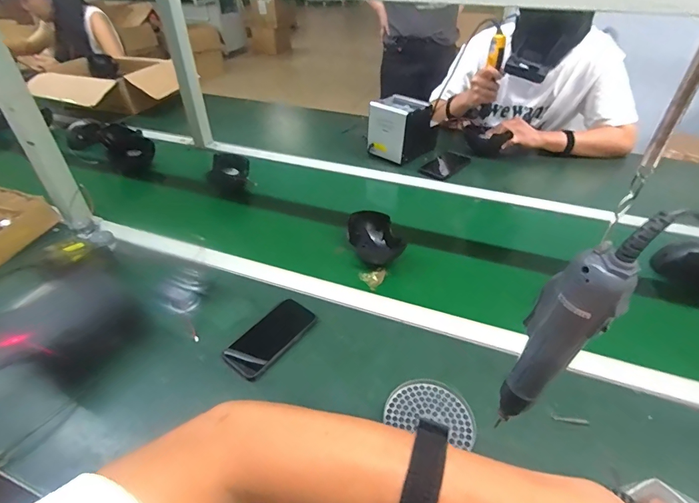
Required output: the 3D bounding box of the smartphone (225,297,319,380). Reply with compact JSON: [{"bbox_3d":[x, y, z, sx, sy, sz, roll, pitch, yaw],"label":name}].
[{"bbox_3d":[-0.123,0.132,0.602,0.071,0.005,0.139,34,58,28],"label":"smartphone"}]

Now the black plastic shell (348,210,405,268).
[{"bbox_3d":[0.049,-0.027,0.751,0.097,0.061,0.104,-2,40,-1],"label":"black plastic shell"}]

